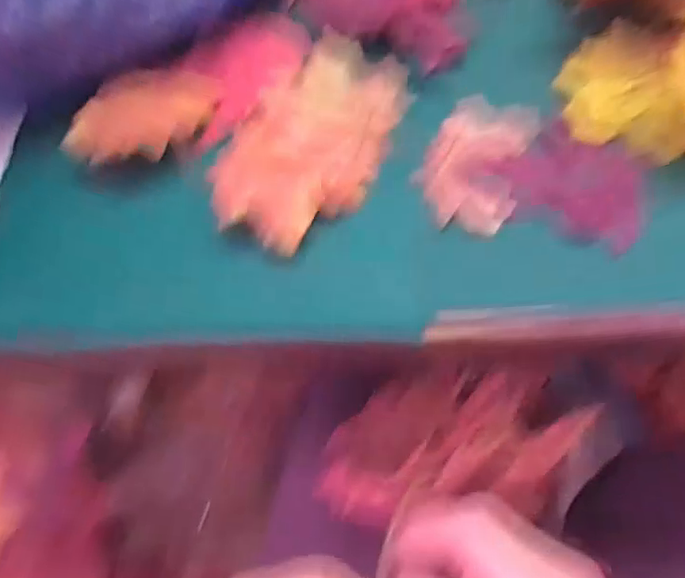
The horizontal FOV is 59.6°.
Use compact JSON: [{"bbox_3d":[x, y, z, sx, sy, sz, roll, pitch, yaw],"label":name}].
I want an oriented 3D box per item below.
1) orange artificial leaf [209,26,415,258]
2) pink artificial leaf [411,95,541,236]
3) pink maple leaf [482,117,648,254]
[{"bbox_3d":[-0.015,-0.087,0.344,0.079,0.017,0.147,20,66,14],"label":"orange artificial leaf"},{"bbox_3d":[0.075,-0.073,0.337,0.053,0.005,0.091,20,66,14],"label":"pink artificial leaf"},{"bbox_3d":[0.125,-0.060,0.326,0.079,0.010,0.067,18,66,13],"label":"pink maple leaf"}]

